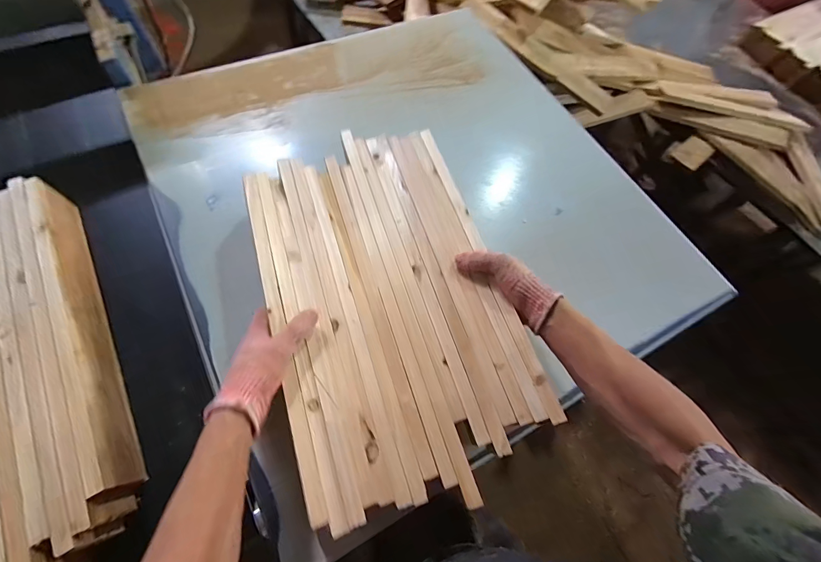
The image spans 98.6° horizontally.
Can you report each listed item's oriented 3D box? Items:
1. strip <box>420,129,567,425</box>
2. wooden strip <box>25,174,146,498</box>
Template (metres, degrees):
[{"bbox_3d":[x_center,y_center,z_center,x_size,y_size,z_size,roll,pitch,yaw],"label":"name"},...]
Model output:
[{"bbox_3d":[0.102,-0.045,0.513,0.018,0.008,0.483,-16,66,-9],"label":"strip"},{"bbox_3d":[-0.456,0.054,0.491,0.021,0.087,0.459,-26,71,-16],"label":"wooden strip"}]

